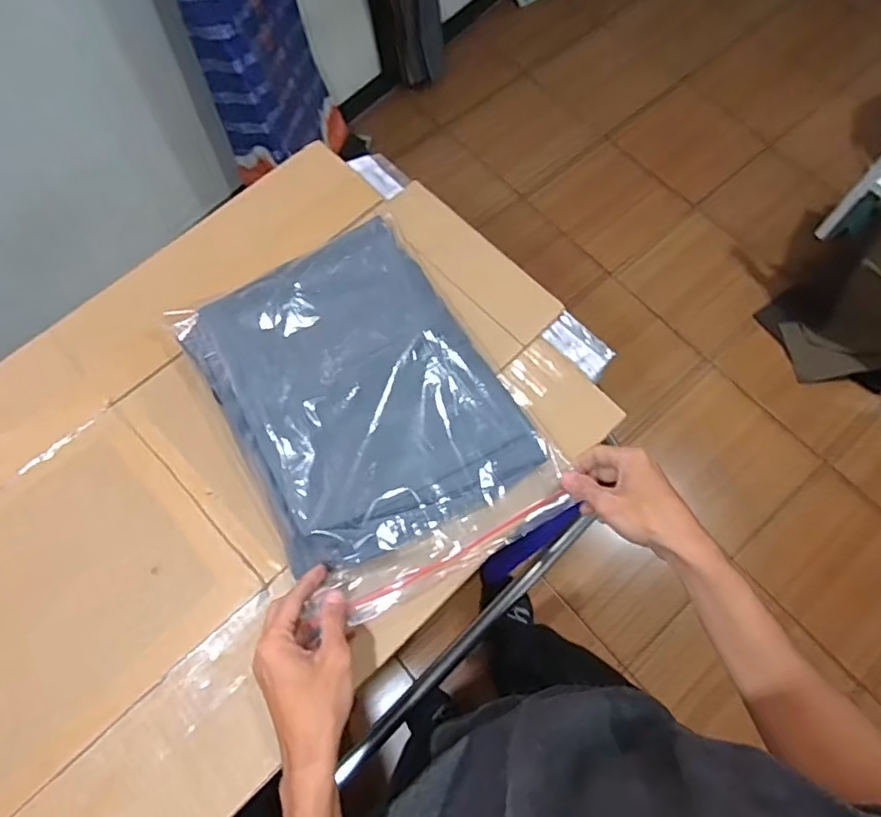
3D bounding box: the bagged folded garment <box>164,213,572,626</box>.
[{"bbox_3d":[-0.072,-0.009,0.606,0.266,0.037,0.376,-28,71,-11],"label":"bagged folded garment"}]

